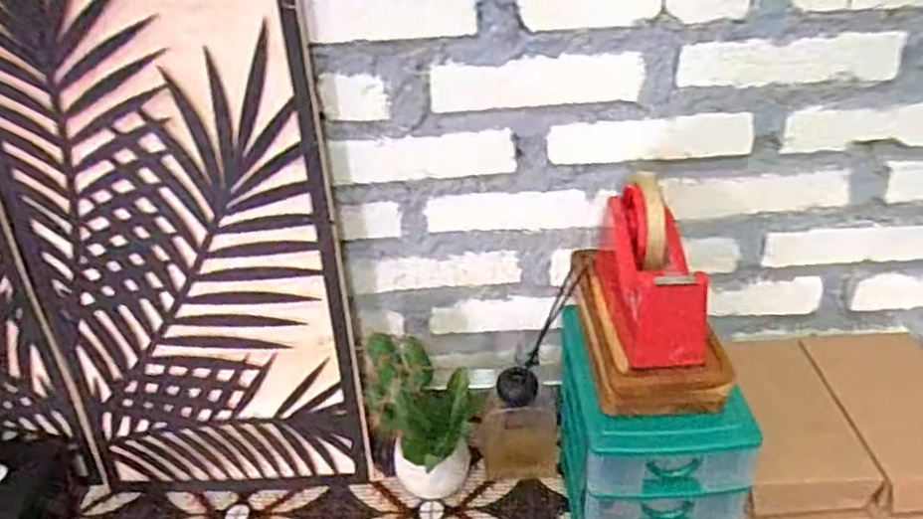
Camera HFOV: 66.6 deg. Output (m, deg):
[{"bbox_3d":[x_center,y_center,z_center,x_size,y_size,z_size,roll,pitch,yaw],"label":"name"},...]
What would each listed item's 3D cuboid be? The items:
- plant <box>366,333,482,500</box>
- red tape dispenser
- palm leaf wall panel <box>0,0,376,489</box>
[{"bbox_3d":[-0.034,0.167,0.748,0.092,0.198,0.088,-3,32,2],"label":"plant"},{"bbox_3d":[0.159,0.001,0.598,0.062,0.110,0.149,-4,32,1],"label":"red tape dispenser"},{"bbox_3d":[-0.271,-0.015,0.682,0.305,0.586,0.025,-3,26,3],"label":"palm leaf wall panel"}]

